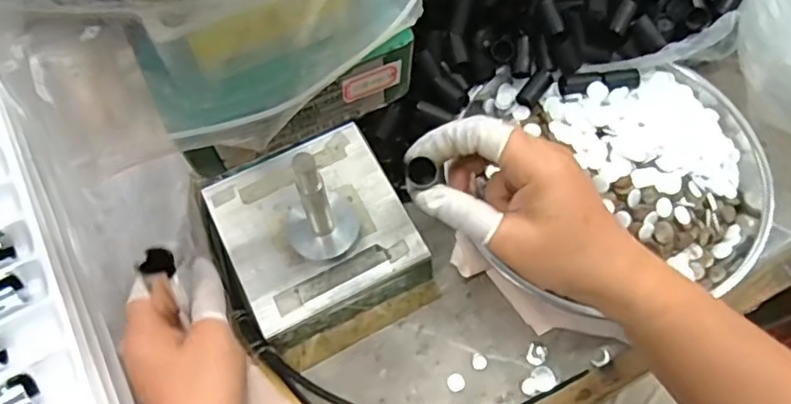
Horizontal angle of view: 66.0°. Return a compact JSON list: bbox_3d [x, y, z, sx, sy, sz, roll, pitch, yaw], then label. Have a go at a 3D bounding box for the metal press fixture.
[{"bbox_3d":[-0.054,0.014,0.414,0.124,0.124,0.138,-26,67,-11],"label":"metal press fixture"}]

